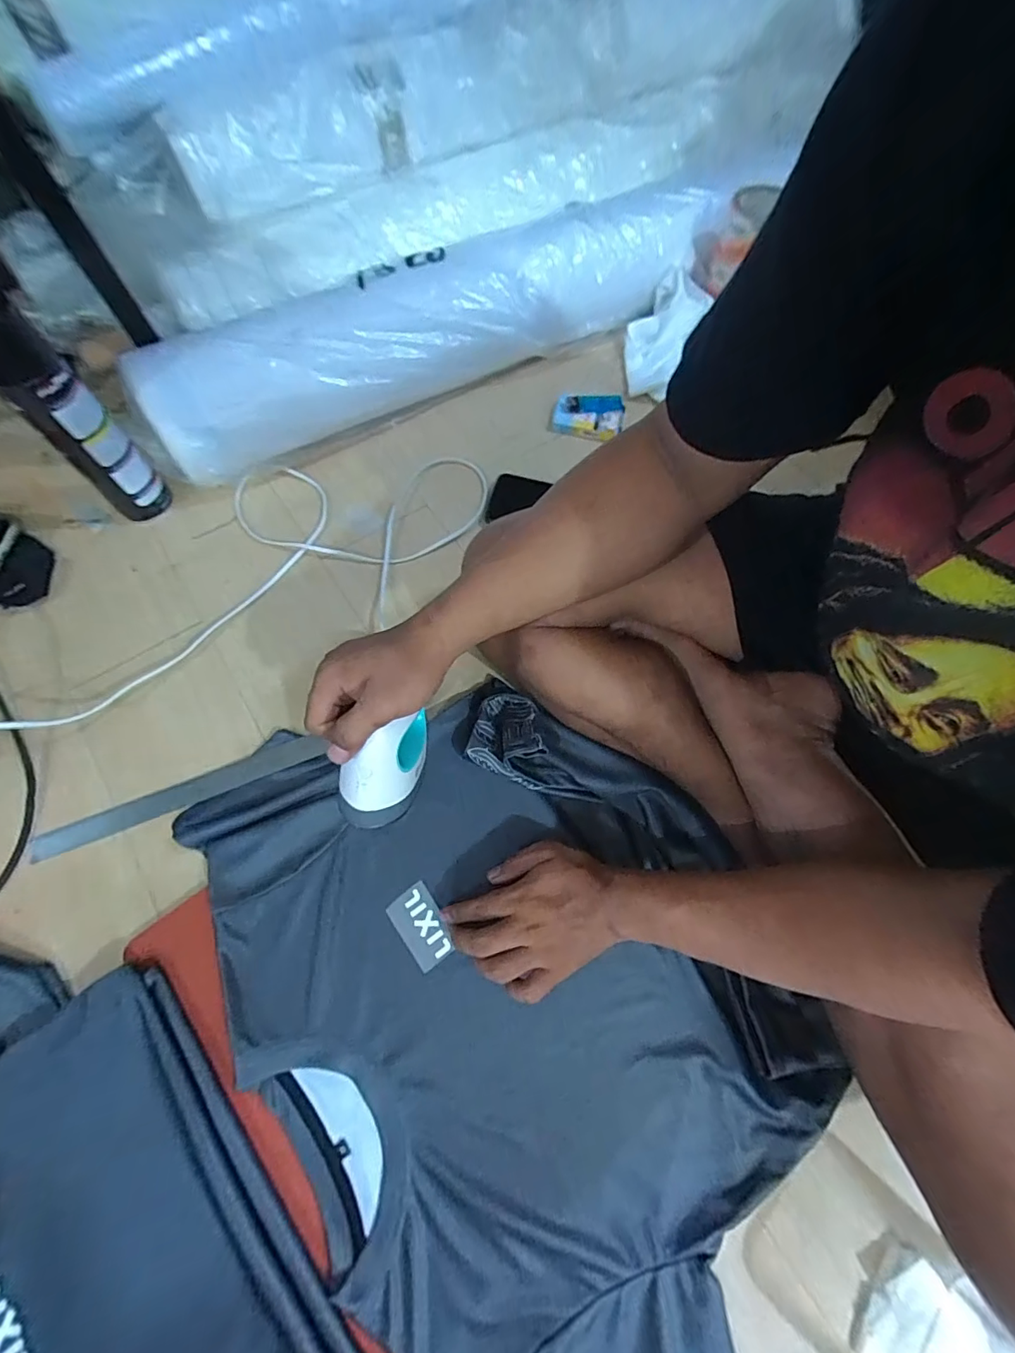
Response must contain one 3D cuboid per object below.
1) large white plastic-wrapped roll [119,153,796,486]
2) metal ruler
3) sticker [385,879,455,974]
[{"bbox_3d":[-0.033,-0.492,0.682,0.872,0.129,0.138,-27,71,-12],"label":"large white plastic-wrapped roll"},{"bbox_3d":[-0.329,0.119,0.507,0.282,0.007,0.029,-21,62,-7],"label":"metal ruler"},{"bbox_3d":[-0.078,0.228,0.460,0.040,0.007,0.066,-34,77,-13],"label":"sticker"}]

